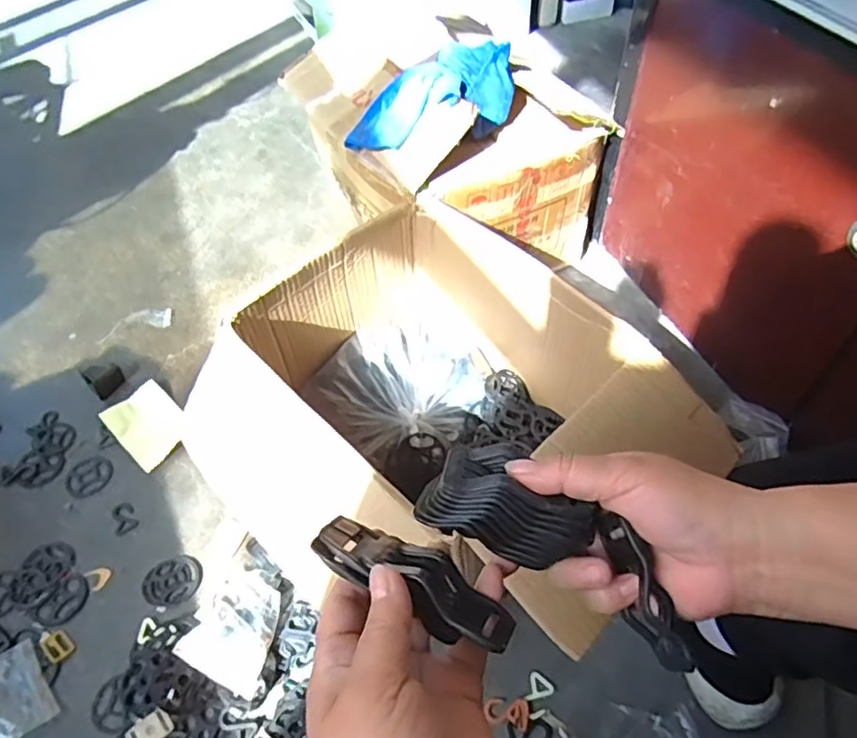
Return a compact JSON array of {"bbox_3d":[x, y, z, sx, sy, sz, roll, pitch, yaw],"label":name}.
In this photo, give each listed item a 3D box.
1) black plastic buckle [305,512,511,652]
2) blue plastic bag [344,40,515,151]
[{"bbox_3d":[-0.006,0.093,0.277,0.093,0.030,0.034,26,54,10],"label":"black plastic buckle"},{"bbox_3d":[0.000,-0.376,0.867,0.233,0.093,0.163,-5,51,-2],"label":"blue plastic bag"}]

